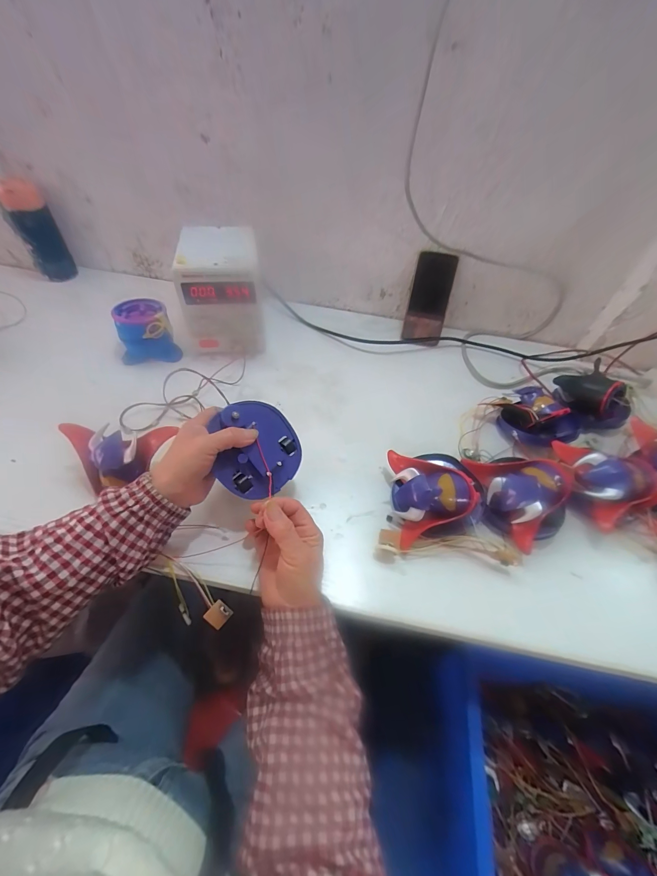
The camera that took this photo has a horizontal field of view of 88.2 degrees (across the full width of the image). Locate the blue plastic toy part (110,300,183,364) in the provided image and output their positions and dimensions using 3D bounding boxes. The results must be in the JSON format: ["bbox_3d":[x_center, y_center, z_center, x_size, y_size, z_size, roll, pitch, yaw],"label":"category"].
[{"bbox_3d":[-0.310,-0.180,0.575,0.094,0.075,0.071,-10,53,-13],"label":"blue plastic toy part"}]

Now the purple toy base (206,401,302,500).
[{"bbox_3d":[-0.076,0.011,0.388,0.099,0.021,0.109,-1,79,-31],"label":"purple toy base"}]

